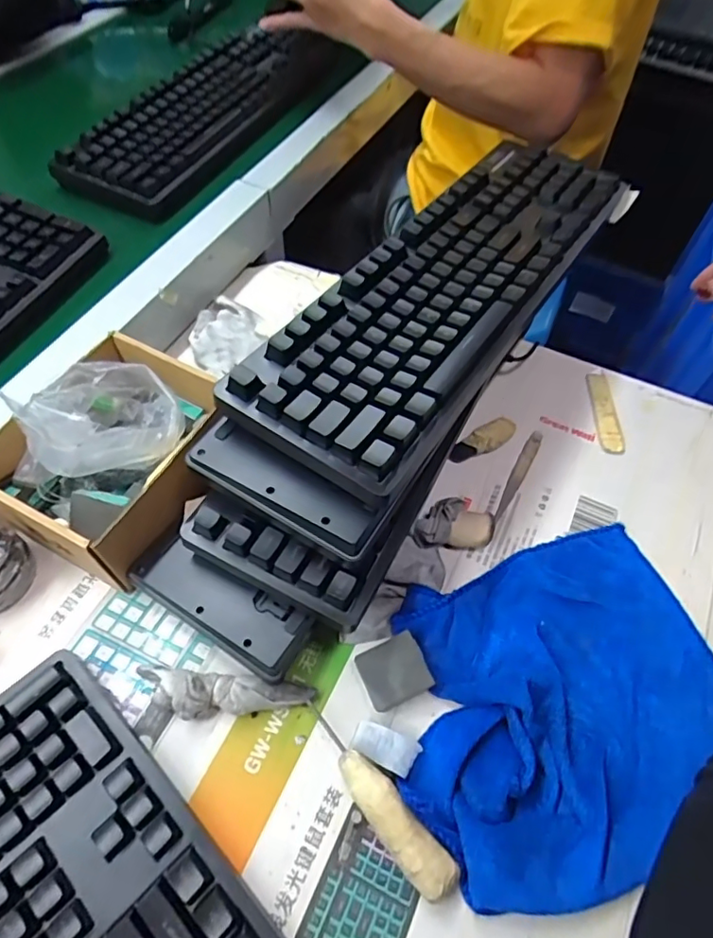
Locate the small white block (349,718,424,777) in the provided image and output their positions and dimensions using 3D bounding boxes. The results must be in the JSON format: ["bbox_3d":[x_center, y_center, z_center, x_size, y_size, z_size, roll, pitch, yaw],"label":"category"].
[{"bbox_3d":[0.019,0.181,0.359,0.042,0.009,0.023,21,59,10],"label":"small white block"}]

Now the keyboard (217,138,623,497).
[{"bbox_3d":[0.080,-0.153,0.431,0.125,0.027,0.415,31,62,16],"label":"keyboard"}]

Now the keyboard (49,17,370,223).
[{"bbox_3d":[-0.160,-0.449,0.669,0.142,0.041,0.447,24,60,12],"label":"keyboard"}]

